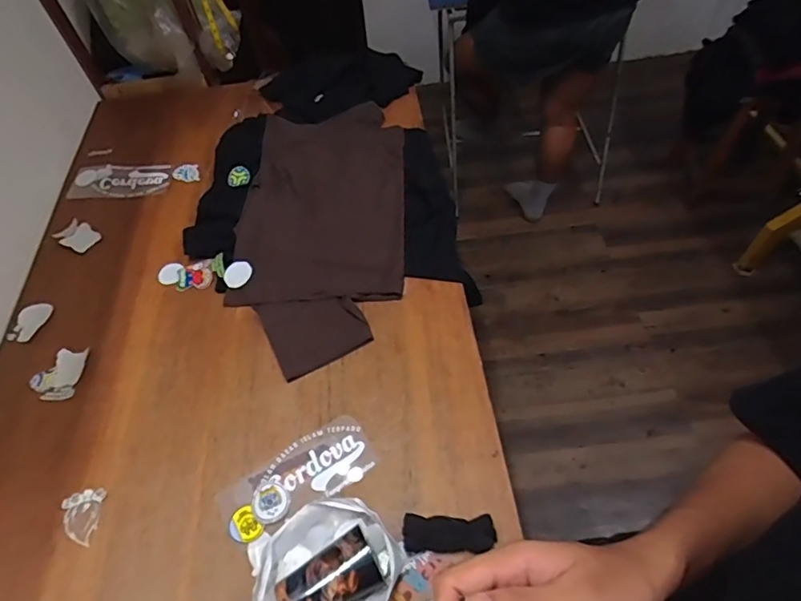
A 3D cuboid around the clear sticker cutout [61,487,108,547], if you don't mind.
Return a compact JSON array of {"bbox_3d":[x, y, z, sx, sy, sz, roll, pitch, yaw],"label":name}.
[{"bbox_3d":[-0.496,0.334,0.800,0.063,0.004,0.081,-4,55,2],"label":"clear sticker cutout"}]

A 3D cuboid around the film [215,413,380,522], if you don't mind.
[{"bbox_3d":[-0.157,0.279,0.811,0.238,0.007,0.113,-32,59,-18],"label":"film"}]

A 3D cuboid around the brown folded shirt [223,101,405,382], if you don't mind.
[{"bbox_3d":[-0.169,-0.187,1.102,0.346,0.057,0.723,-2,55,3],"label":"brown folded shirt"}]

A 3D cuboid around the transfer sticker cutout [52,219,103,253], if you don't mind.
[{"bbox_3d":[-0.726,-0.145,1.162,0.113,0.008,0.068,29,66,25],"label":"transfer sticker cutout"}]

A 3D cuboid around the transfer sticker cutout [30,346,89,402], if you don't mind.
[{"bbox_3d":[-0.632,0.135,0.953,0.085,0.015,0.104,-4,55,2],"label":"transfer sticker cutout"}]

